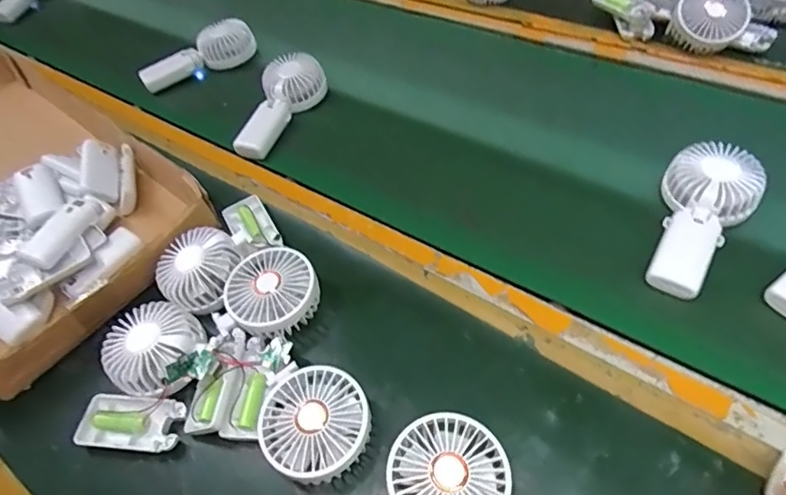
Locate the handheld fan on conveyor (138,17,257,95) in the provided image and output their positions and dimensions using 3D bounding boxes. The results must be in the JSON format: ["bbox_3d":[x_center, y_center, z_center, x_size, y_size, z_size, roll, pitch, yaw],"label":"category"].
[{"bbox_3d":[-0.300,-0.297,0.789,0.180,0.043,0.061,-24,53,-12],"label":"handheld fan on conveyor"}]

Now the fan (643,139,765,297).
[{"bbox_3d":[0.291,-0.030,0.500,0.086,0.051,0.173,30,61,27],"label":"fan"}]

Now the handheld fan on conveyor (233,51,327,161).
[{"bbox_3d":[-0.160,-0.192,0.700,0.078,0.039,0.164,22,73,20],"label":"handheld fan on conveyor"}]

